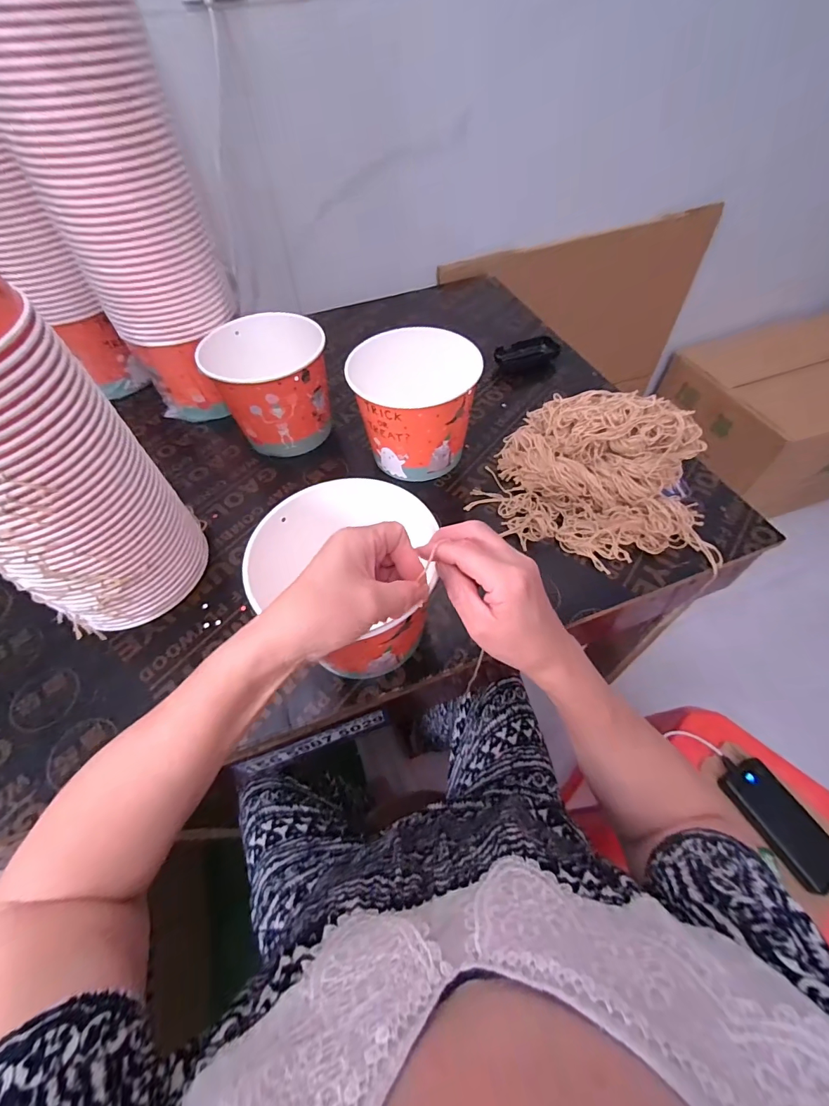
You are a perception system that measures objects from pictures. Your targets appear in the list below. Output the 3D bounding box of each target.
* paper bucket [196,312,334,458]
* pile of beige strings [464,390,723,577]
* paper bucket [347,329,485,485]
[{"bbox_3d":[-0.197,-0.230,0.600,0.147,0.142,0.151,-1,55,2],"label":"paper bucket"},{"bbox_3d":[0.227,-0.089,0.501,0.289,0.096,0.223,28,60,21],"label":"pile of beige strings"},{"bbox_3d":[0.003,-0.188,0.559,0.151,0.137,0.148,-1,55,2],"label":"paper bucket"}]

